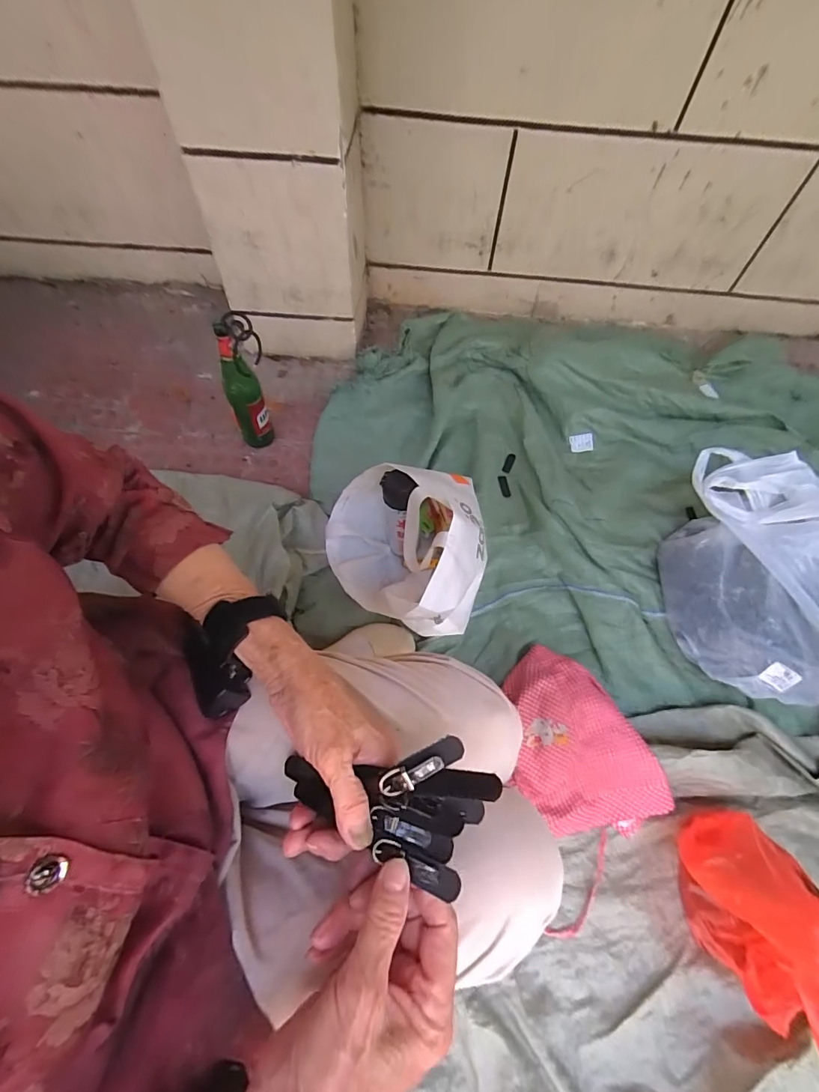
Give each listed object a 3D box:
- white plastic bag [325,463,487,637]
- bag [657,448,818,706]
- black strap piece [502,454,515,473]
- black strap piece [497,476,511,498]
[{"bbox_3d":[-0.001,0.007,0.761,0.273,0.251,0.275,-10,62,-6],"label":"white plastic bag"},{"bbox_3d":[0.681,0.049,0.799,0.332,0.174,0.419,7,62,3],"label":"bag"},{"bbox_3d":[0.231,-0.192,1.013,0.020,0.006,0.055,24,72,1],"label":"black strap piece"},{"bbox_3d":[0.213,-0.134,0.980,0.020,0.009,0.060,-5,62,-3],"label":"black strap piece"}]

